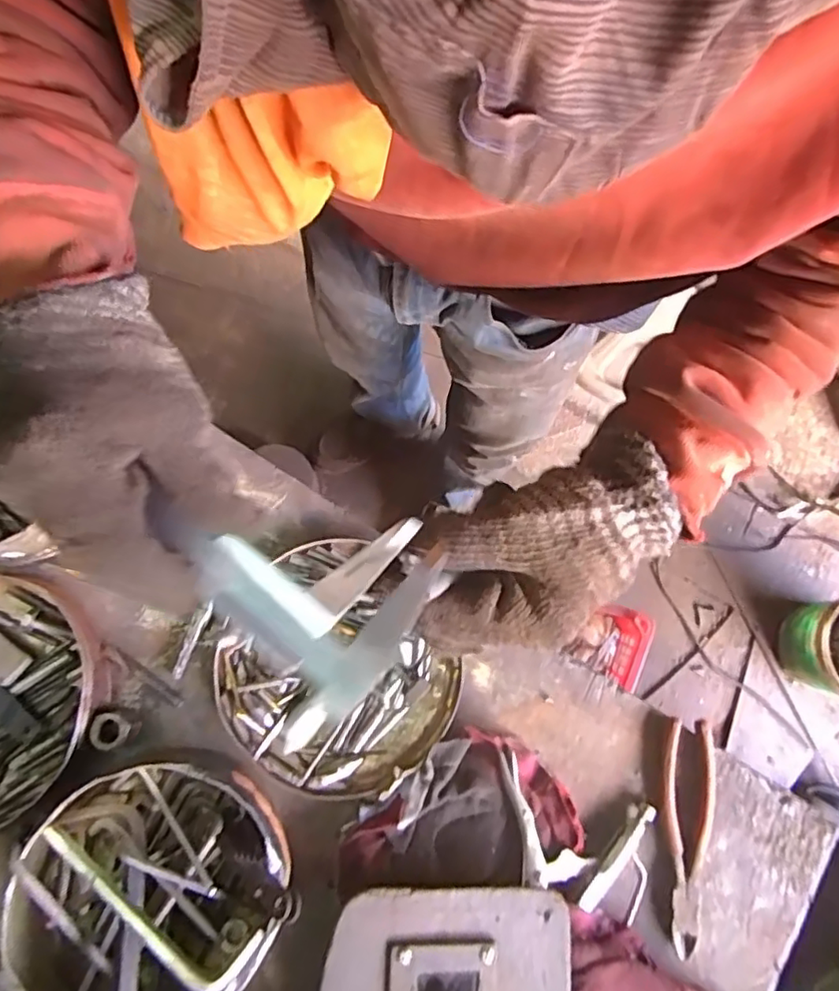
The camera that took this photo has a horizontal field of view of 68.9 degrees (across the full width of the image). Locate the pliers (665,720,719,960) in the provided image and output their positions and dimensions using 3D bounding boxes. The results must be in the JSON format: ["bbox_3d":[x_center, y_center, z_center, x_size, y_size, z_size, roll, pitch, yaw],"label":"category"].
[{"bbox_3d":[0.225,0.279,0.507,0.044,0.010,0.173,8,77,1],"label":"pliers"}]

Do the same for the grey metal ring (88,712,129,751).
[{"bbox_3d":[-0.250,0.191,0.496,0.031,0.014,0.029,0,77,-1],"label":"grey metal ring"}]

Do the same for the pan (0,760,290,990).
[{"bbox_3d":[-0.203,0.295,0.453,0.201,0.059,0.181,-22,78,-6],"label":"pan"}]

